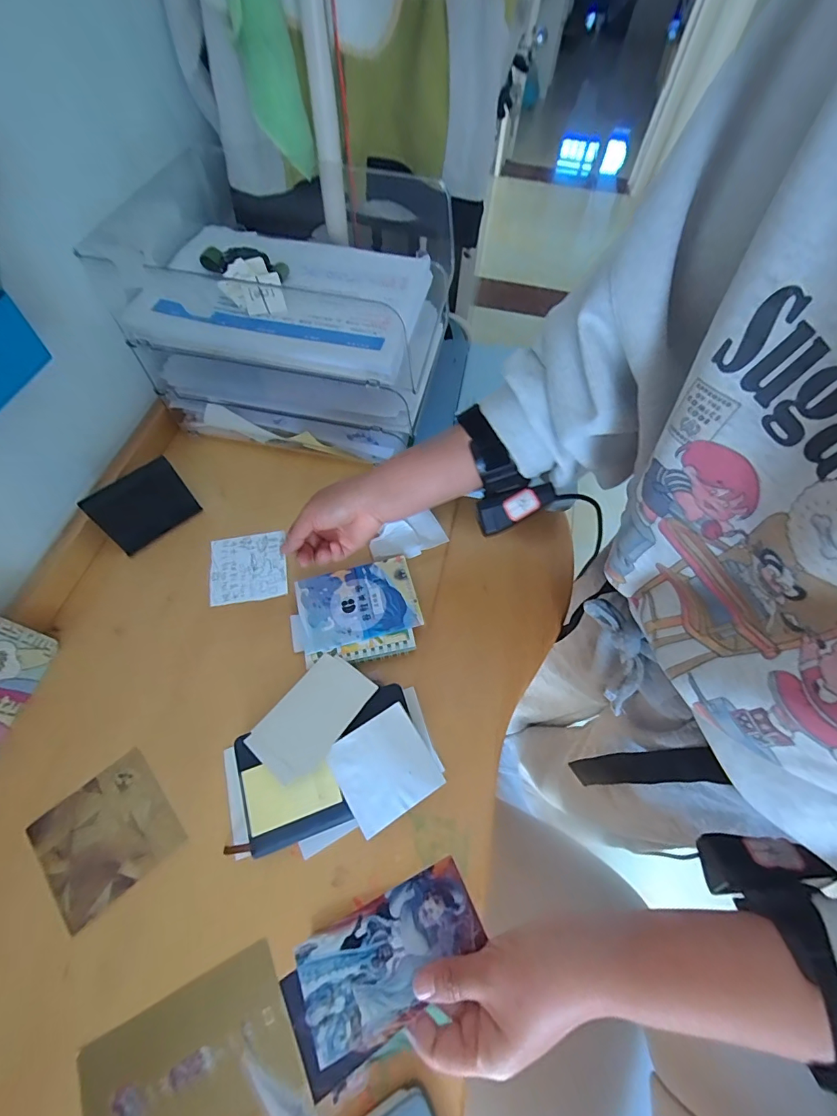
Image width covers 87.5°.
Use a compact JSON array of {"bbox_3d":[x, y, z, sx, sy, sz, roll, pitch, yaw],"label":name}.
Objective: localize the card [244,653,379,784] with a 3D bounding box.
[{"bbox_3d":[-0.097,0.143,0.403,0.068,0.007,0.110,27,53,26],"label":"card"}]

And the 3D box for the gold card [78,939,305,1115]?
[{"bbox_3d":[-0.163,0.362,0.312,0.137,0.008,0.087,-23,61,-15],"label":"gold card"}]

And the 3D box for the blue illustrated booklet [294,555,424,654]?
[{"bbox_3d":[-0.065,0.048,0.468,0.124,0.006,0.083,-14,64,-7],"label":"blue illustrated booklet"}]

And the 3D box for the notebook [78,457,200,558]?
[{"bbox_3d":[-0.310,-0.059,0.495,0.095,0.079,0.004,-40,52,-22],"label":"notebook"}]

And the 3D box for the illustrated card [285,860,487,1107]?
[{"bbox_3d":[-0.019,0.249,0.274,0.121,0.004,0.061,-21,55,-24],"label":"illustrated card"}]

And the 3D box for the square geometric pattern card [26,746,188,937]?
[{"bbox_3d":[-0.269,0.237,0.376,0.098,0.004,0.097,-37,68,-20],"label":"square geometric pattern card"}]

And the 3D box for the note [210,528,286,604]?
[{"bbox_3d":[-0.168,0.009,0.429,0.076,0.004,0.064,-9,78,1],"label":"note"}]

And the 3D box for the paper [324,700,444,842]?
[{"bbox_3d":[-0.030,0.181,0.380,0.079,0.009,0.078,-28,65,-17],"label":"paper"}]

